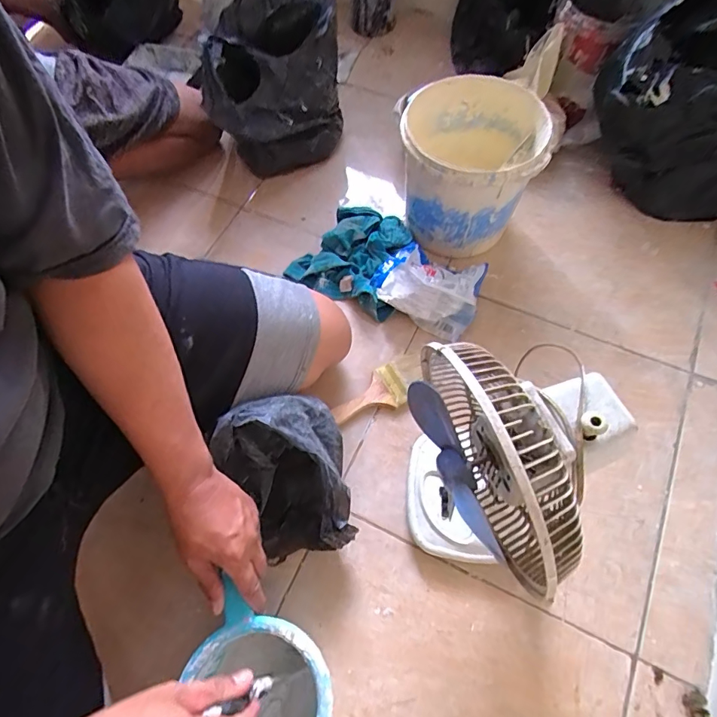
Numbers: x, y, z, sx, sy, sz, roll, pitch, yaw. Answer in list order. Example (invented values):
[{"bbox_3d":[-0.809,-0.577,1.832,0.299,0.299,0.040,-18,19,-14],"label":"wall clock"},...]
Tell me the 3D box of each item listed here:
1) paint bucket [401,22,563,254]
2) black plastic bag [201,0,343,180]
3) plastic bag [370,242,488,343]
[{"bbox_3d":[0.172,-0.307,0.730,0.204,0.204,0.235,12,65,7],"label":"paint bucket"},{"bbox_3d":[-0.142,-0.469,0.777,0.216,0.281,0.195,-6,64,-1],"label":"black plastic bag"},{"bbox_3d":[0.112,-0.120,0.686,0.154,0.113,0.128,14,65,8],"label":"plastic bag"}]

